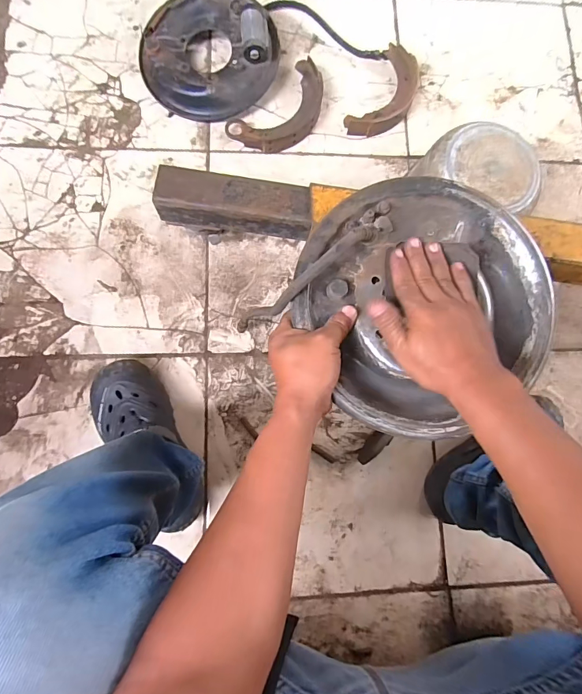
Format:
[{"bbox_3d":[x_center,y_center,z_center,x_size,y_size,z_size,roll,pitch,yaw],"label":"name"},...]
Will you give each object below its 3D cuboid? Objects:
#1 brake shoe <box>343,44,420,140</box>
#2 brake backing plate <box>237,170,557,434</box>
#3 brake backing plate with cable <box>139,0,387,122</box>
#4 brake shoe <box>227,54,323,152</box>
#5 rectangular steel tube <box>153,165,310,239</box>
[{"bbox_3d":[0.199,-0.513,0.788,0.097,0.031,0.214,30,81,1],"label":"brake shoe"},{"bbox_3d":[0.134,-0.048,0.396,0.262,0.070,0.260,1,82,-4],"label":"brake backing plate"},{"bbox_3d":[-0.087,-0.606,0.751,0.421,0.080,0.243,-25,85,-7],"label":"brake backing plate with cable"},{"bbox_3d":[-0.013,-0.468,0.771,0.226,0.031,0.116,-44,87,-8],"label":"brake shoe"},{"bbox_3d":[-0.086,-0.220,0.597,0.231,0.062,0.070,9,79,-4],"label":"rectangular steel tube"}]

